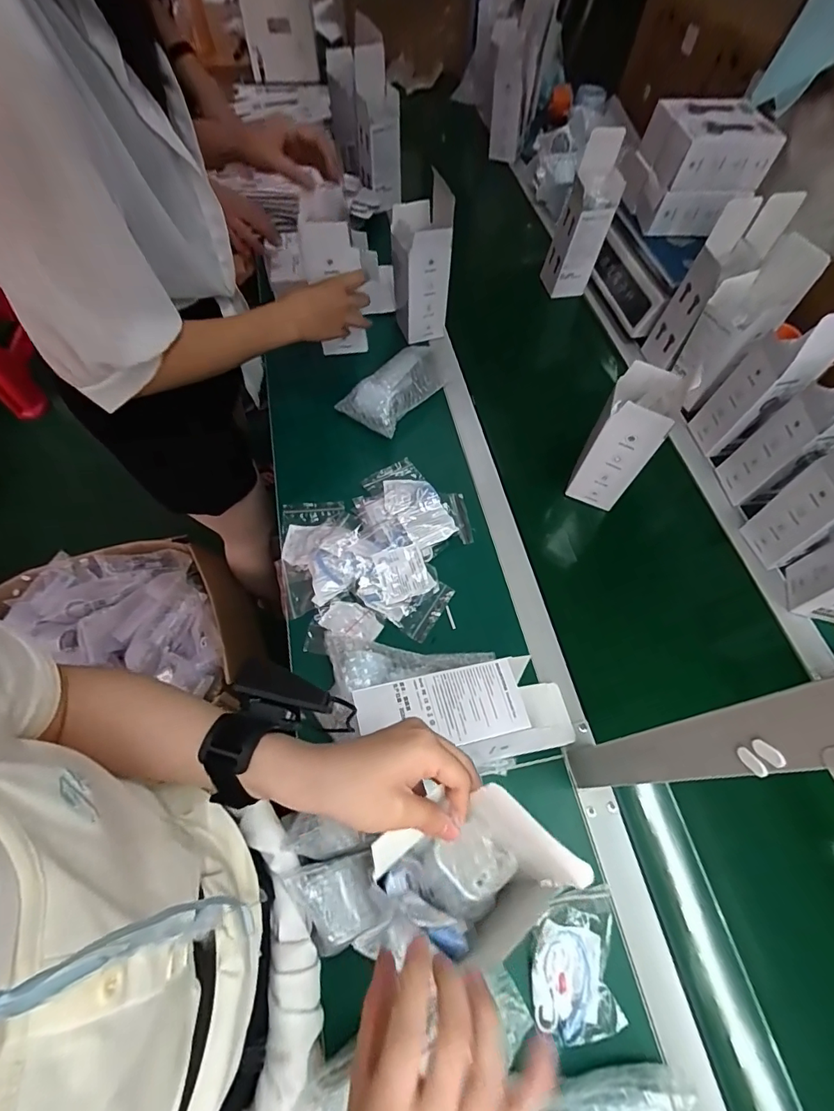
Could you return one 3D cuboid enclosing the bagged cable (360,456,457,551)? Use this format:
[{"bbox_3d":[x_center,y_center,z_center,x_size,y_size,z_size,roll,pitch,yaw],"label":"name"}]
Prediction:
[{"bbox_3d":[-0.010,-0.079,0.691,0.084,0.020,0.159,-26,64,-15],"label":"bagged cable"}]

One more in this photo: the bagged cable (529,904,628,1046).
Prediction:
[{"bbox_3d":[0.151,0.398,0.445,0.081,0.008,0.098,7,61,3],"label":"bagged cable"}]

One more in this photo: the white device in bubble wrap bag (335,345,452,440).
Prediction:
[{"bbox_3d":[-0.025,-0.284,0.779,0.097,0.058,0.214,33,65,16],"label":"white device in bubble wrap bag"}]

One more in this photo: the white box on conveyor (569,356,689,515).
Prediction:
[{"bbox_3d":[0.281,-0.155,0.642,0.077,0.183,0.082,29,64,14],"label":"white box on conveyor"}]

